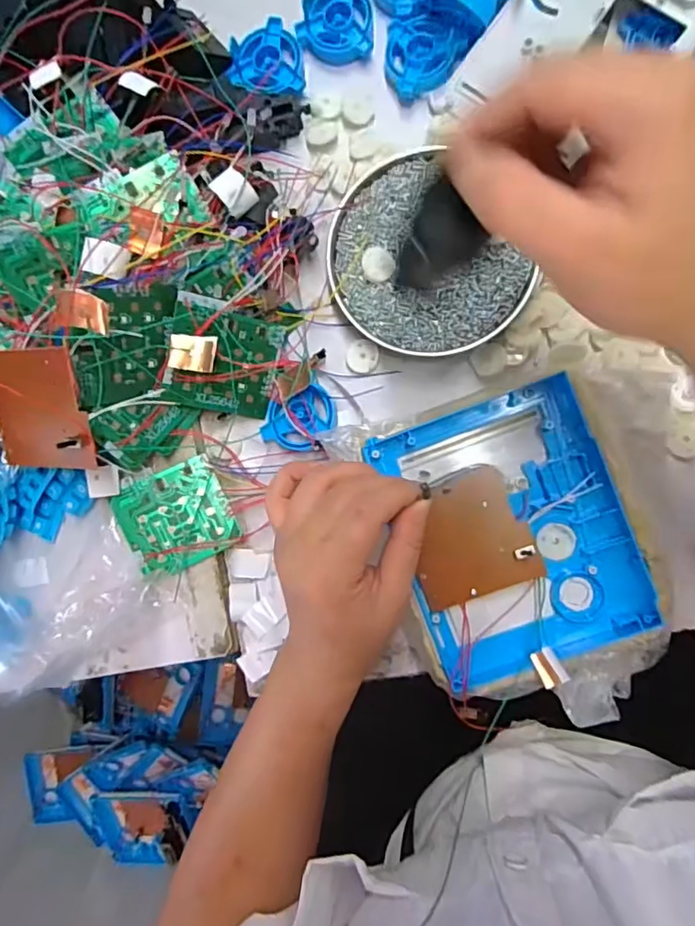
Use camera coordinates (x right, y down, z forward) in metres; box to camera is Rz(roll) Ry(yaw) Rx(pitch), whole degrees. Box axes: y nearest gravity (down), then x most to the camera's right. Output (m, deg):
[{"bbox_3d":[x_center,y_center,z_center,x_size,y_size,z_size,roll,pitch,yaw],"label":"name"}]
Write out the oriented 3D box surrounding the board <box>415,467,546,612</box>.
[{"bbox_3d":[0.074,0.048,0.347,0.071,0.013,0.072,-24,87,0],"label":"board"}]

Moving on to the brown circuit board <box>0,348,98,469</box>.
[{"bbox_3d":[-0.190,-0.032,0.343,0.075,0.010,0.071,4,107,27],"label":"brown circuit board"}]

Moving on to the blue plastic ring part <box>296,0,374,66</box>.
[{"bbox_3d":[-0.007,-0.306,0.393,0.052,0.014,0.051,0,90,7],"label":"blue plastic ring part"}]

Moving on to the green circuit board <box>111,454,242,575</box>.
[{"bbox_3d":[-0.119,0.037,0.393,0.069,0.015,0.069,-25,87,0],"label":"green circuit board"}]

